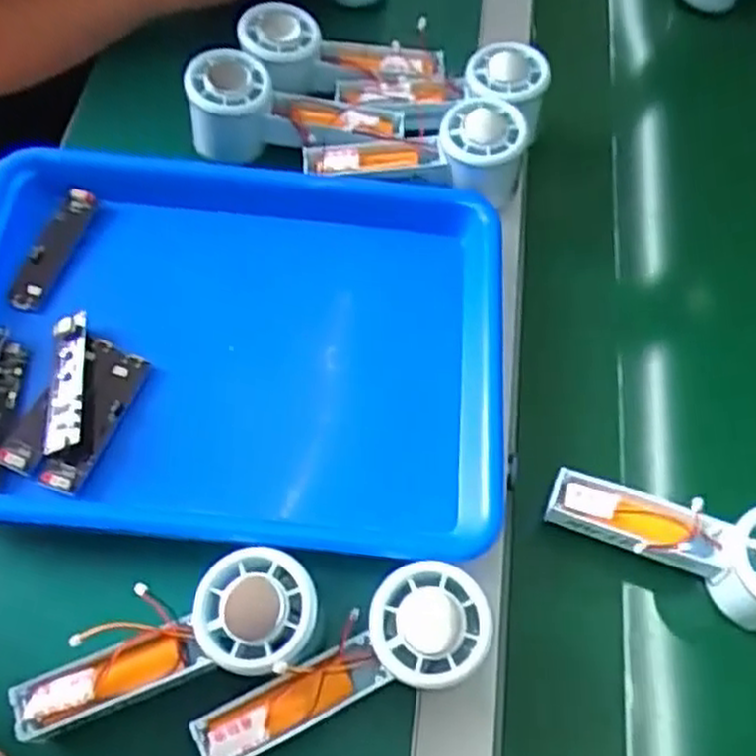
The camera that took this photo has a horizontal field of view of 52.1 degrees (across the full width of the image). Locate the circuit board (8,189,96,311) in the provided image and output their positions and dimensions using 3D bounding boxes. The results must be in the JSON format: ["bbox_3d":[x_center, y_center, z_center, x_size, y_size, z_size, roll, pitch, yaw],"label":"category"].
[{"bbox_3d":[-0.210,-0.083,0.499,0.019,0.009,0.091,24,66,-8],"label":"circuit board"}]

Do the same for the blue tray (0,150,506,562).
[{"bbox_3d":[-0.093,-0.017,0.476,0.333,0.049,0.247,4,62,-1],"label":"blue tray"}]

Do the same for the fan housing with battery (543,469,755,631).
[{"bbox_3d":[0.172,0.084,0.428,0.146,0.054,0.052,25,64,10],"label":"fan housing with battery"}]

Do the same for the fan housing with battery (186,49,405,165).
[{"bbox_3d":[-0.056,-0.185,0.546,0.149,0.061,0.048,4,62,-1],"label":"fan housing with battery"}]

